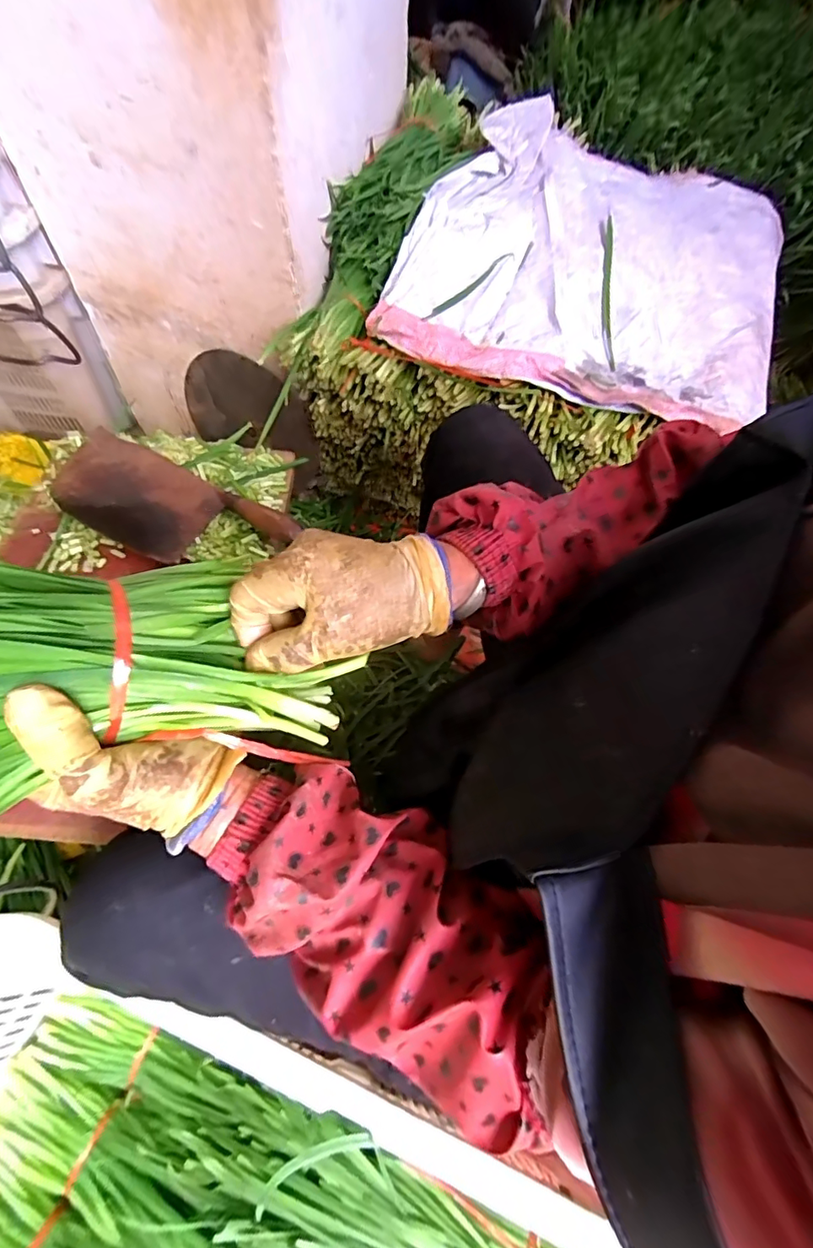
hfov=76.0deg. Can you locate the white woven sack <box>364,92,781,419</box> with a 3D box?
[{"bbox_3d":[0.301,-0.566,0.794,0.549,0.110,0.581,20,63,7],"label":"white woven sack"}]

